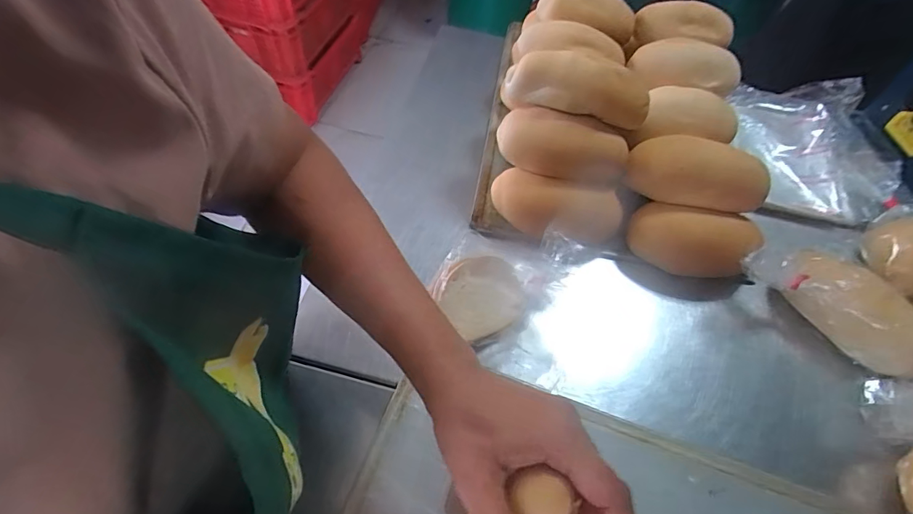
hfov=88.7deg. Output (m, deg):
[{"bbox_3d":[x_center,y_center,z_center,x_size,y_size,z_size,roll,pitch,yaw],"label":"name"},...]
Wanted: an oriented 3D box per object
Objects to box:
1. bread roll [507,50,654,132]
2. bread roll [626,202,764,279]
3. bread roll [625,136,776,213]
[{"bbox_3d":[0.128,-0.176,0.483,0.148,0.051,0.044,13,55,4],"label":"bread roll"},{"bbox_3d":[0.252,-0.016,0.510,0.122,0.068,0.056,14,55,5],"label":"bread roll"},{"bbox_3d":[0.251,-0.088,0.491,0.139,0.048,0.058,17,55,7],"label":"bread roll"}]

